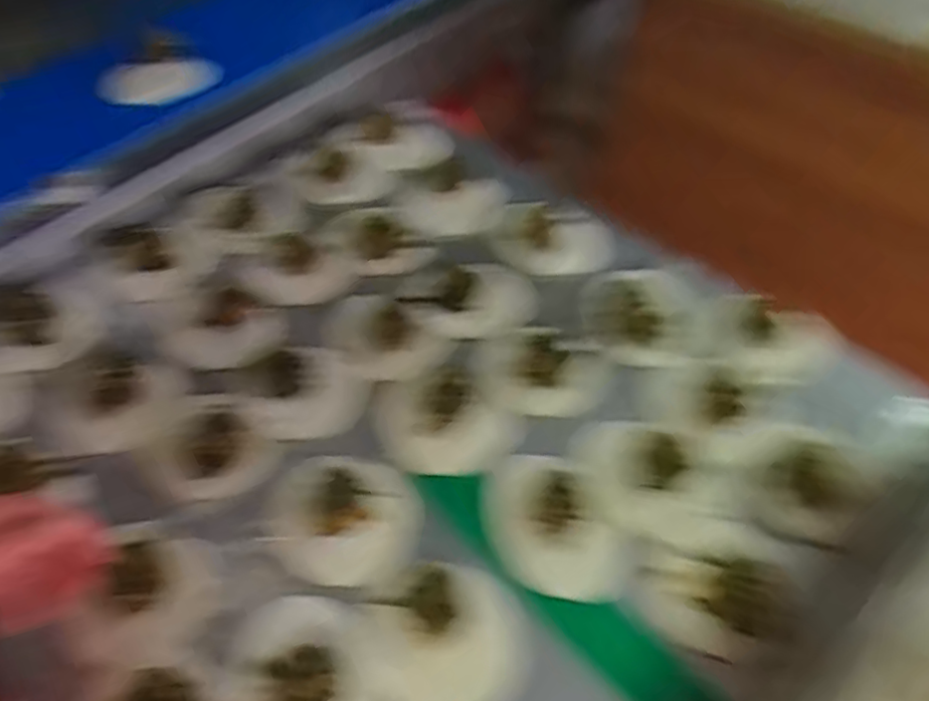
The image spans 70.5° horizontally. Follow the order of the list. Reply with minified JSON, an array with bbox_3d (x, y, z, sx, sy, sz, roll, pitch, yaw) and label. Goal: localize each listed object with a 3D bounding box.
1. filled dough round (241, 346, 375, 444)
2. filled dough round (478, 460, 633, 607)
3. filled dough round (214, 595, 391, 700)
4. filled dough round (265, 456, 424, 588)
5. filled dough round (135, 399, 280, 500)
[{"bbox_3d":[-0.124,0.030,0.510,0.092,0.019,0.083,-19,55,-13],"label":"filled dough round"},{"bbox_3d":[0.058,0.117,0.444,0.078,0.025,0.113,-24,56,-16],"label":"filled dough round"},{"bbox_3d":[-0.096,0.198,0.381,0.088,0.021,0.113,-24,57,-17],"label":"filled dough round"},{"bbox_3d":[-0.083,0.111,0.447,0.102,0.021,0.087,4,53,4],"label":"filled dough round"},{"bbox_3d":[-0.186,0.071,0.475,0.083,0.018,0.081,0,53,0],"label":"filled dough round"}]

